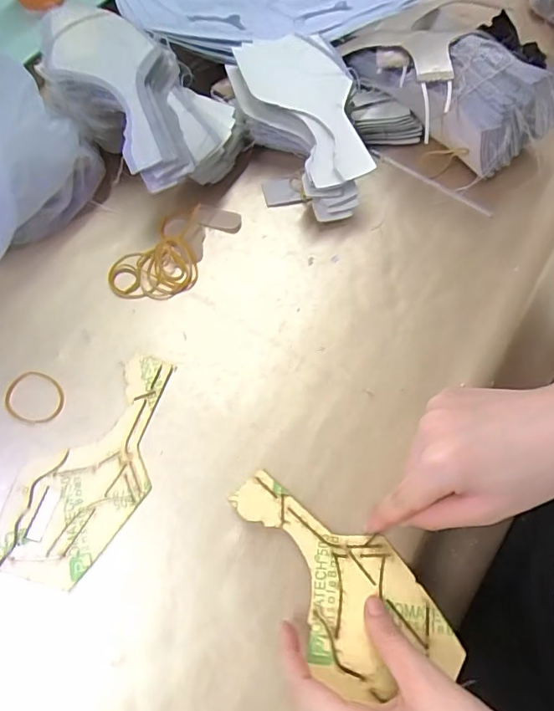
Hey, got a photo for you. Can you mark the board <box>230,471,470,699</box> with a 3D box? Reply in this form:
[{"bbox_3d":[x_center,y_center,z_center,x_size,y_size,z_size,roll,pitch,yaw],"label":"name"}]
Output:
[{"bbox_3d":[0.039,0.134,0.301,0.079,0.004,0.148,-22,60,-22],"label":"board"}]

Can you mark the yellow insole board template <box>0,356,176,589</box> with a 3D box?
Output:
[{"bbox_3d":[-0.125,0.077,0.332,0.076,0.005,0.166,32,69,13],"label":"yellow insole board template"}]

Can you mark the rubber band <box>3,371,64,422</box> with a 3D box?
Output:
[{"bbox_3d":[-0.180,0.031,0.354,0.044,0.004,0.038,14,66,5],"label":"rubber band"}]

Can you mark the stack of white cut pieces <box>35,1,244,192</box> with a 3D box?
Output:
[{"bbox_3d":[-0.119,-0.218,0.418,0.168,0.093,0.110,42,71,16],"label":"stack of white cut pieces"}]

